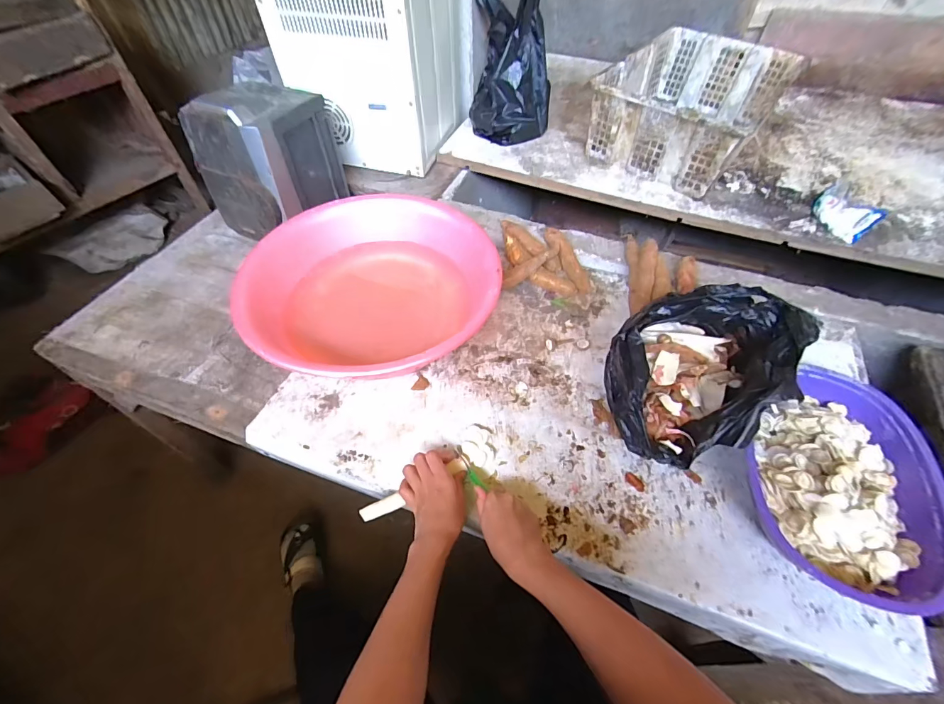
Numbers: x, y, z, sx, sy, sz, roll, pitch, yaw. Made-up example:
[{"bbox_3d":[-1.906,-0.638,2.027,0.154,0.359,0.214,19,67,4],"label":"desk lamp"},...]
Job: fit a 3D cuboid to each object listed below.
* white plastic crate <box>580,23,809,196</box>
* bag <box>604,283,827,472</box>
[{"bbox_3d":[0.525,-0.597,0.971,0.335,0.173,0.475,32,60,21],"label":"white plastic crate"},{"bbox_3d":[0.322,0.021,0.581,0.301,0.126,0.209,-32,60,-21],"label":"bag"}]

